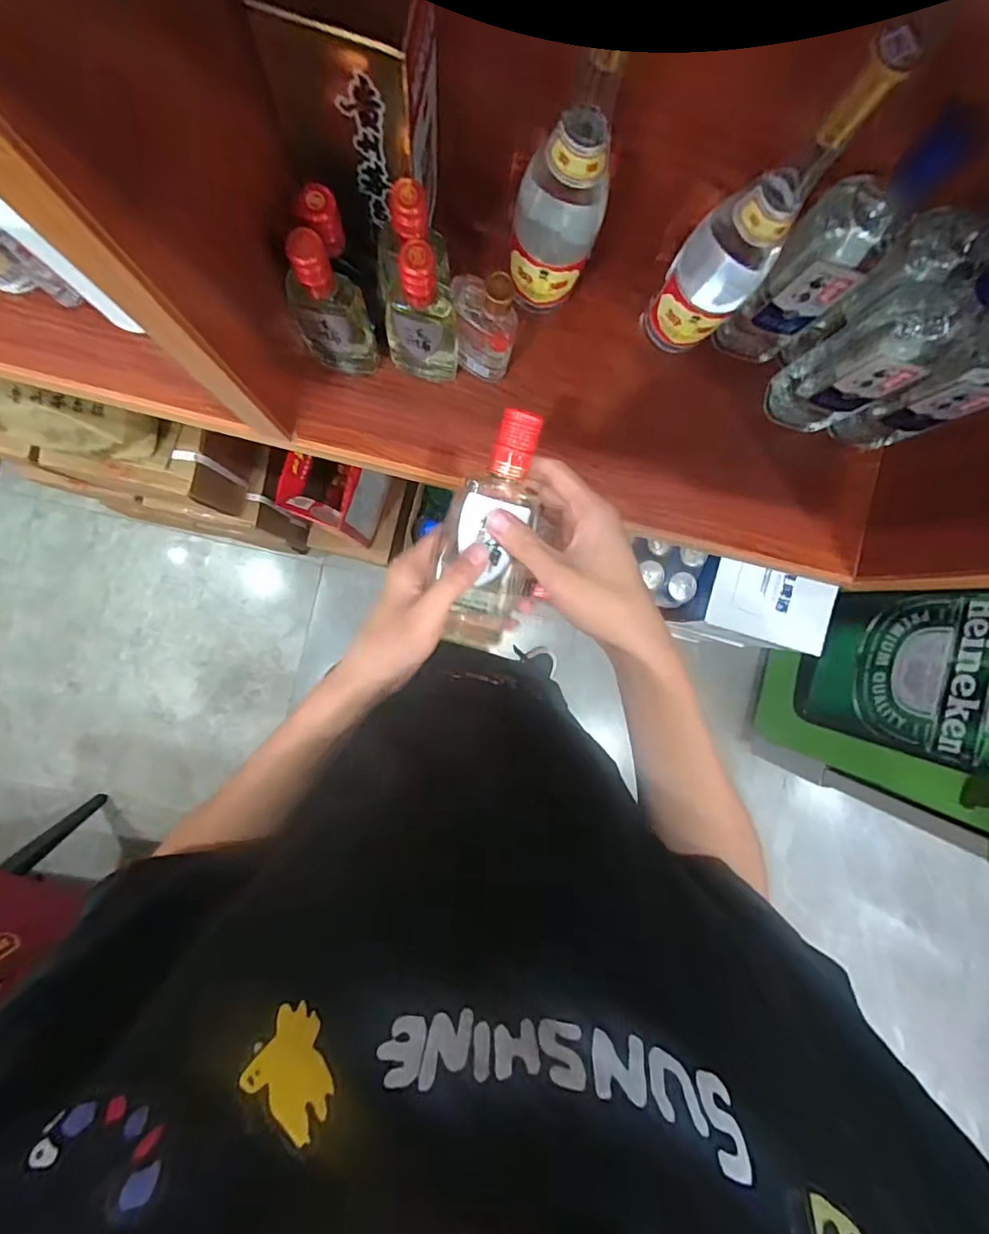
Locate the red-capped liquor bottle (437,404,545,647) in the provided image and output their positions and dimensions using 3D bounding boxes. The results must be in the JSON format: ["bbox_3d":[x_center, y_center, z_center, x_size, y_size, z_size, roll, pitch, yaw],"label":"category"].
[{"bbox_3d":[-0.003,-0.057,0.351,0.057,0.031,0.155,9,105,-5],"label":"red-capped liquor bottle"}]

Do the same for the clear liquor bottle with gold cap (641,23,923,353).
[{"bbox_3d":[0.203,-0.307,0.409,0.070,0.267,0.068,38,88,-5],"label":"clear liquor bottle with gold cap"}]

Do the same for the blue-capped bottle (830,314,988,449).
[{"bbox_3d":[0.405,-0.203,0.459,0.084,0.232,0.050,30,88,-5],"label":"blue-capped bottle"}]

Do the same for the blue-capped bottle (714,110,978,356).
[{"bbox_3d":[0.273,-0.298,0.445,0.074,0.224,0.078,0,91,-5],"label":"blue-capped bottle"}]

